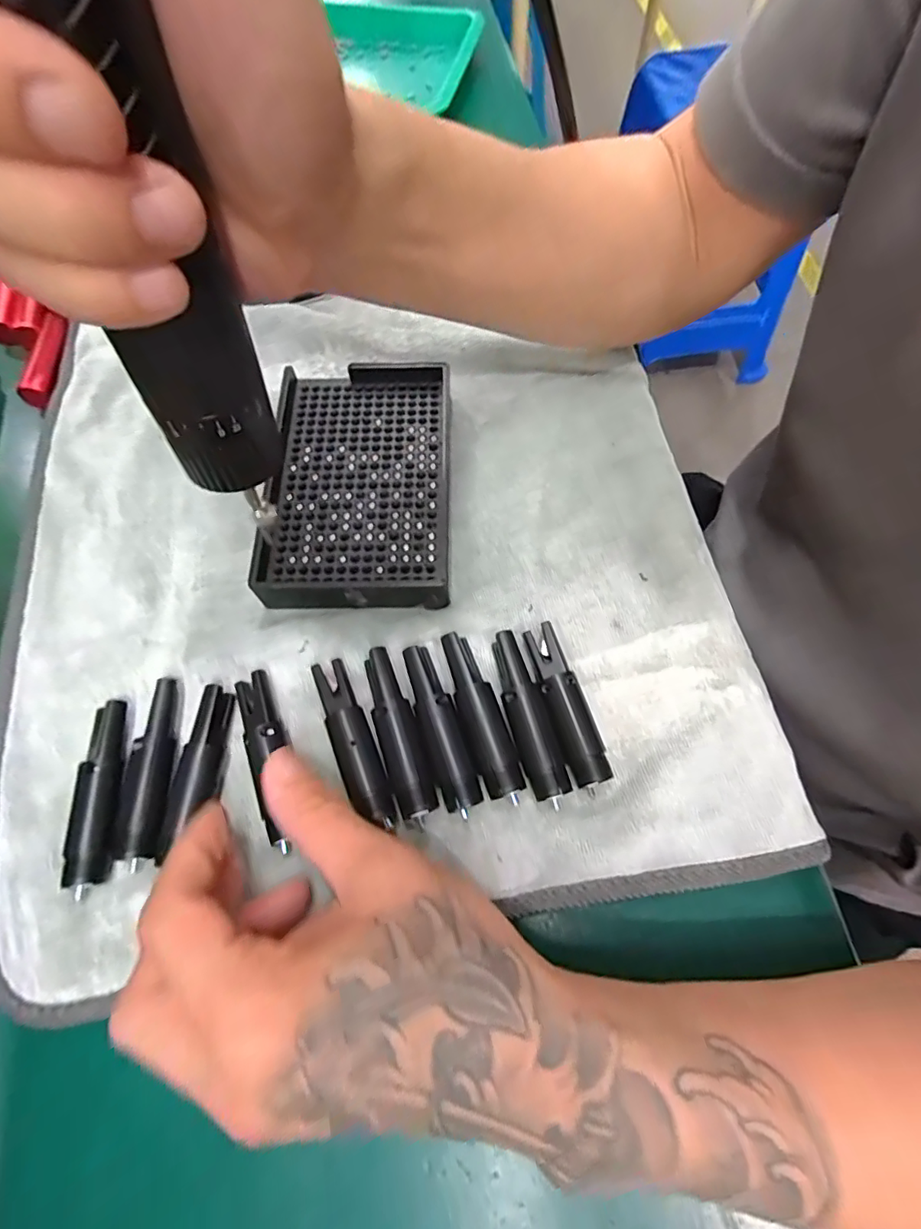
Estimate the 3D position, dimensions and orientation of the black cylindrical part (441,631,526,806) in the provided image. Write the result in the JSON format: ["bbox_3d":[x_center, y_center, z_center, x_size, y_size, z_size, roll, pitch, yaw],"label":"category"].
[{"bbox_3d":[0.008,0.042,0.229,0.016,0.013,0.071,-18,66,-8],"label":"black cylindrical part"}]

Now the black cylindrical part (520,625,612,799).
[{"bbox_3d":[0.045,0.039,0.233,0.016,0.014,0.070,-14,66,-6],"label":"black cylindrical part"}]

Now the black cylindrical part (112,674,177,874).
[{"bbox_3d":[-0.127,0.063,0.223,0.018,0.014,0.073,-8,65,-3],"label":"black cylindrical part"}]

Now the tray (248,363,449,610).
[{"bbox_3d":[-0.052,-0.070,0.279,0.090,0.019,0.137,0,65,0],"label":"tray"}]

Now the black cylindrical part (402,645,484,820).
[{"bbox_3d":[-0.009,0.046,0.227,0.016,0.011,0.070,-19,66,-9],"label":"black cylindrical part"}]

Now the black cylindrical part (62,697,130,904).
[{"bbox_3d":[-0.145,0.071,0.219,0.017,0.014,0.072,-6,65,-3],"label":"black cylindrical part"}]

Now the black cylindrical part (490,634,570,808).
[{"bbox_3d":[0.028,0.042,0.229,0.016,0.016,0.071,-16,66,-7],"label":"black cylindrical part"}]

